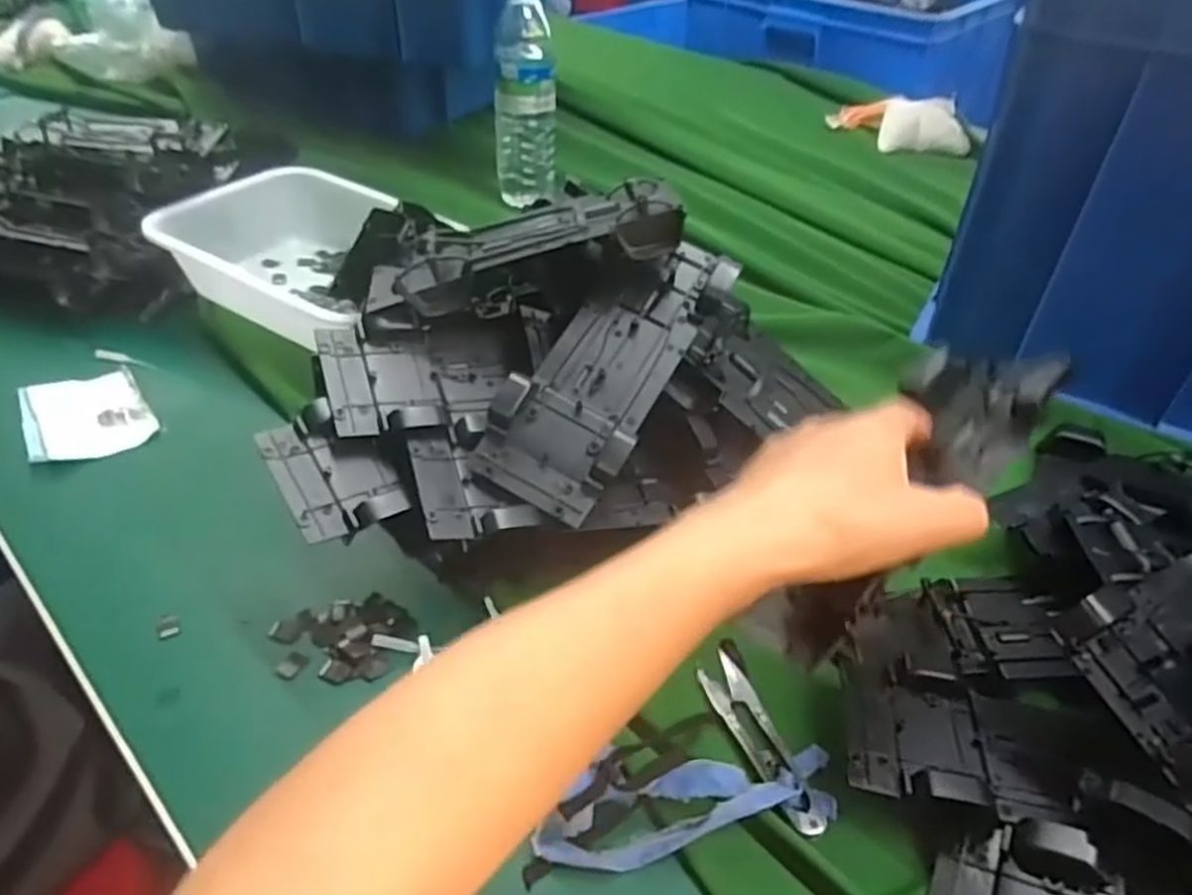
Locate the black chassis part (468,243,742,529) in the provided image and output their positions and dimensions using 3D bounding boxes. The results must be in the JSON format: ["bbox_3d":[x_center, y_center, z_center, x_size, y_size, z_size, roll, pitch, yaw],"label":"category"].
[{"bbox_3d":[0.012,-0.048,0.450,0.072,0.030,0.187,28,67,27],"label":"black chassis part"}]

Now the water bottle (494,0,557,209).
[{"bbox_3d":[-0.072,-0.360,0.810,0.063,0.211,0.064,-1,41,-3],"label":"water bottle"}]

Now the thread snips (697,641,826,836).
[{"bbox_3d":[0.080,0.144,0.395,0.026,0.007,0.103,-10,42,-14],"label":"thread snips"}]

